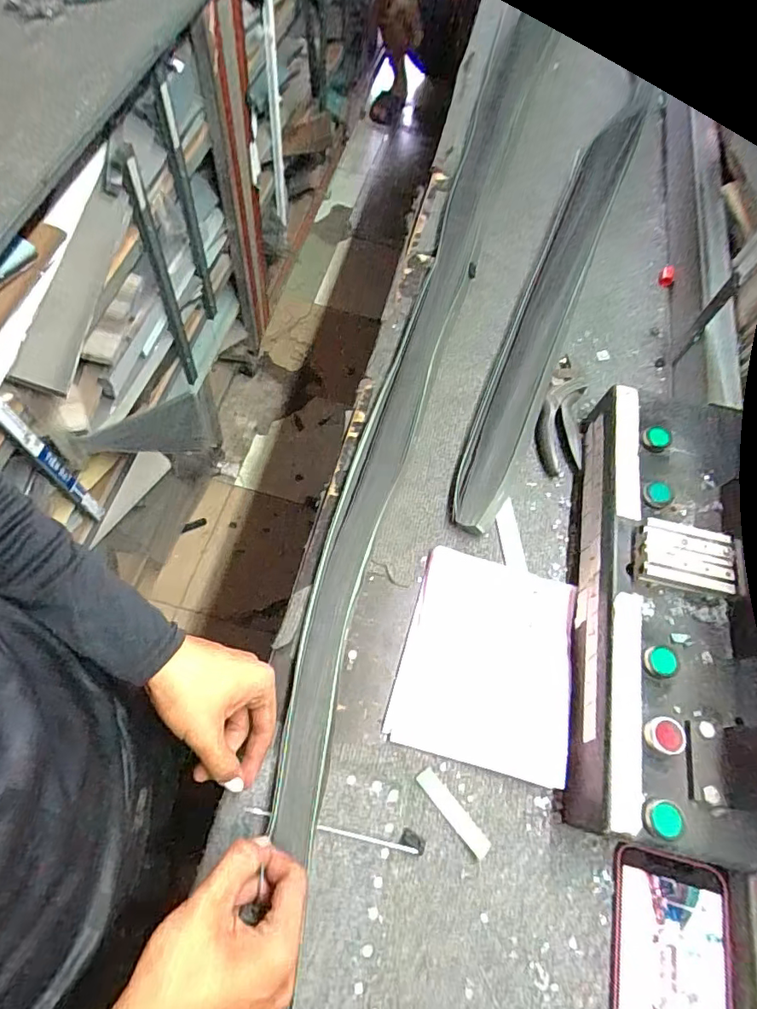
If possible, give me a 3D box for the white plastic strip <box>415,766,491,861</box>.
[{"bbox_3d":[0.067,0.276,0.457,0.017,0.004,0.083,-37,71,-18],"label":"white plastic strip"}]

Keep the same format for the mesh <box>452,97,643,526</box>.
[{"bbox_3d":[0.258,-0.326,0.744,0.080,0.030,0.845,22,65,8],"label":"mesh"}]

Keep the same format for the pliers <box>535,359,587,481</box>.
[{"bbox_3d":[0.228,-0.113,0.635,0.055,0.020,0.166,10,64,2],"label":"pliers"}]

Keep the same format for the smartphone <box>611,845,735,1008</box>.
[{"bbox_3d":[0.228,0.371,0.398,0.083,0.009,0.165,-7,57,39],"label":"smartphone"}]

